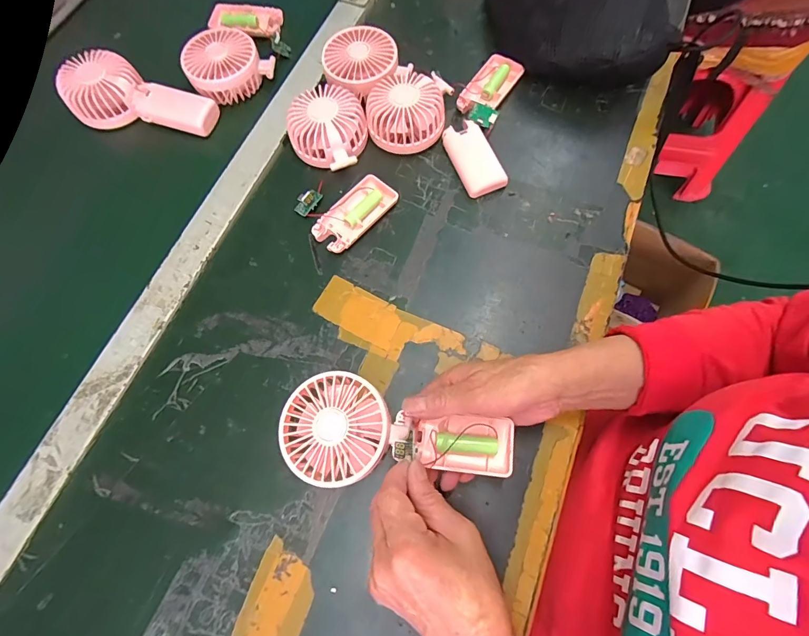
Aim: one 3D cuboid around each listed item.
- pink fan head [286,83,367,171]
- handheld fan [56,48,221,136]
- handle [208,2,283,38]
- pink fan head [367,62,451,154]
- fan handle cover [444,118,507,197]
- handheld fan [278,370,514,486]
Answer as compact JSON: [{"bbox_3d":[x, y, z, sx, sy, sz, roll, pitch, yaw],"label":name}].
[{"bbox_3d":[-0.081,-0.211,0.451,0.083,0.045,0.082,-1,69,3],"label":"pink fan head"},{"bbox_3d":[-0.308,-0.251,0.467,0.157,0.058,0.079,20,72,10],"label":"handheld fan"},{"bbox_3d":[-0.207,-0.393,0.531,0.098,0.020,0.045,16,71,9],"label":"handle"},{"bbox_3d":[0.008,-0.238,0.459,0.082,0.049,0.101,29,73,13],"label":"pink fan head"},{"bbox_3d":[0.077,-0.176,0.445,0.042,0.019,0.089,-20,69,-5],"label":"fan handle cover"},{"bbox_3d":[-0.007,0.093,0.319,0.181,0.035,0.080,9,70,-1],"label":"handheld fan"}]

